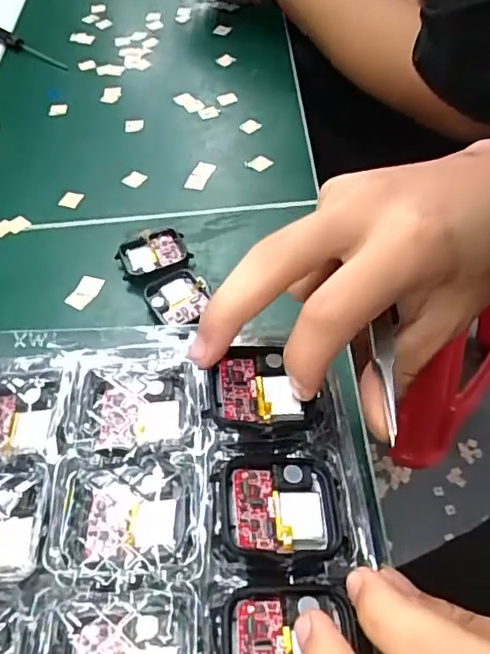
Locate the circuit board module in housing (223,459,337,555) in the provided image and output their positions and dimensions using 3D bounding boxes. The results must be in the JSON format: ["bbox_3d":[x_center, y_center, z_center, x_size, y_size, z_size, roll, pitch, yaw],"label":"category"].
[{"bbox_3d":[0.012,0.065,0.211,0.041,0.009,0.036,-5,52,2],"label":"circuit board module in housing"}]

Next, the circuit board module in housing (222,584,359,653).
[{"bbox_3d":[0.014,0.101,0.184,0.041,0.006,0.035,-3,50,2],"label":"circuit board module in housing"}]

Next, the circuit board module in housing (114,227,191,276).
[{"bbox_3d":[-0.062,-0.050,0.402,0.045,0.011,0.038,-24,54,-12],"label":"circuit board module in housing"}]

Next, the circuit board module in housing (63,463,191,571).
[{"bbox_3d":[-0.044,0.071,0.219,0.045,0.007,0.039,-9,52,-1],"label":"circuit board module in housing"}]

